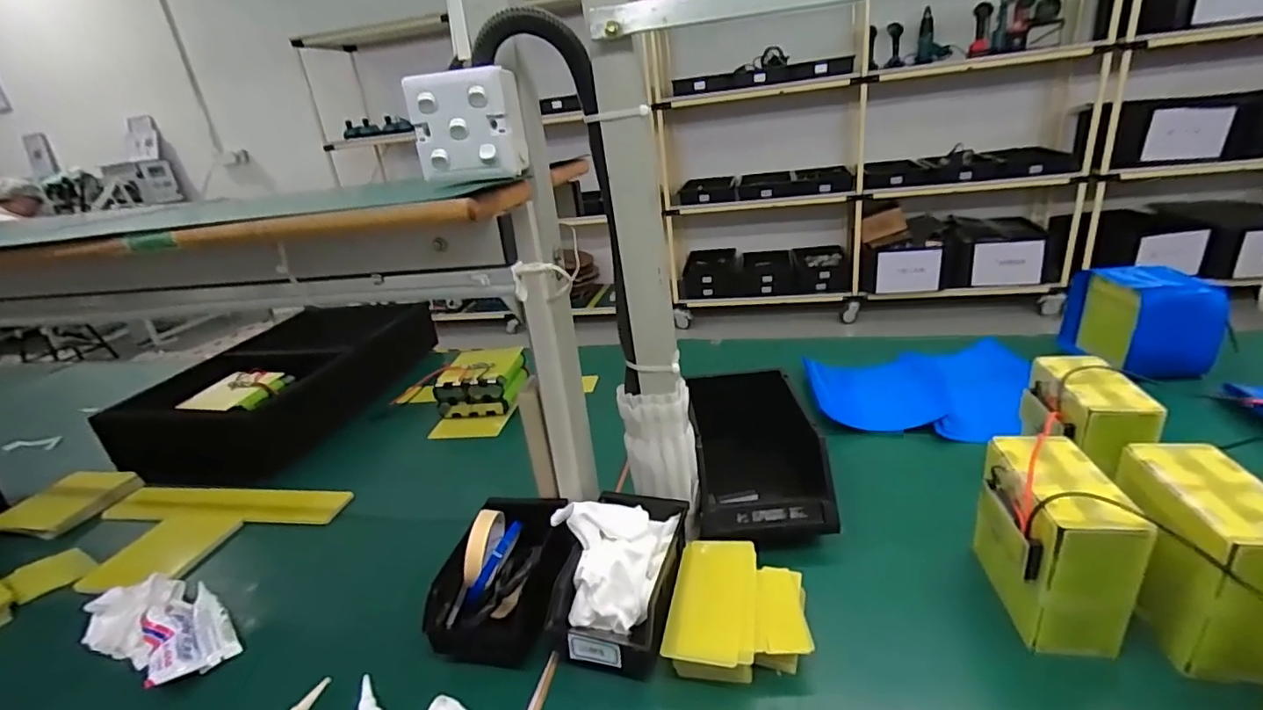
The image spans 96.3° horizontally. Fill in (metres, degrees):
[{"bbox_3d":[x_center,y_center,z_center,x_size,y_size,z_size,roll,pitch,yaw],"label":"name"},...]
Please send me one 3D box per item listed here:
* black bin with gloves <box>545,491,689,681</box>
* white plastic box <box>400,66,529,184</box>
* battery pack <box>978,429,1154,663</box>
[{"bbox_3d":[-0.021,0.224,0.597,0.136,0.094,0.185,1,25,18],"label":"black bin with gloves"},{"bbox_3d":[-0.139,-0.197,0.489,0.087,0.081,0.048,-2,24,11],"label":"white plastic box"},{"bbox_3d":[0.397,0.182,0.544,0.083,0.156,0.133,-3,24,11],"label":"battery pack"}]

